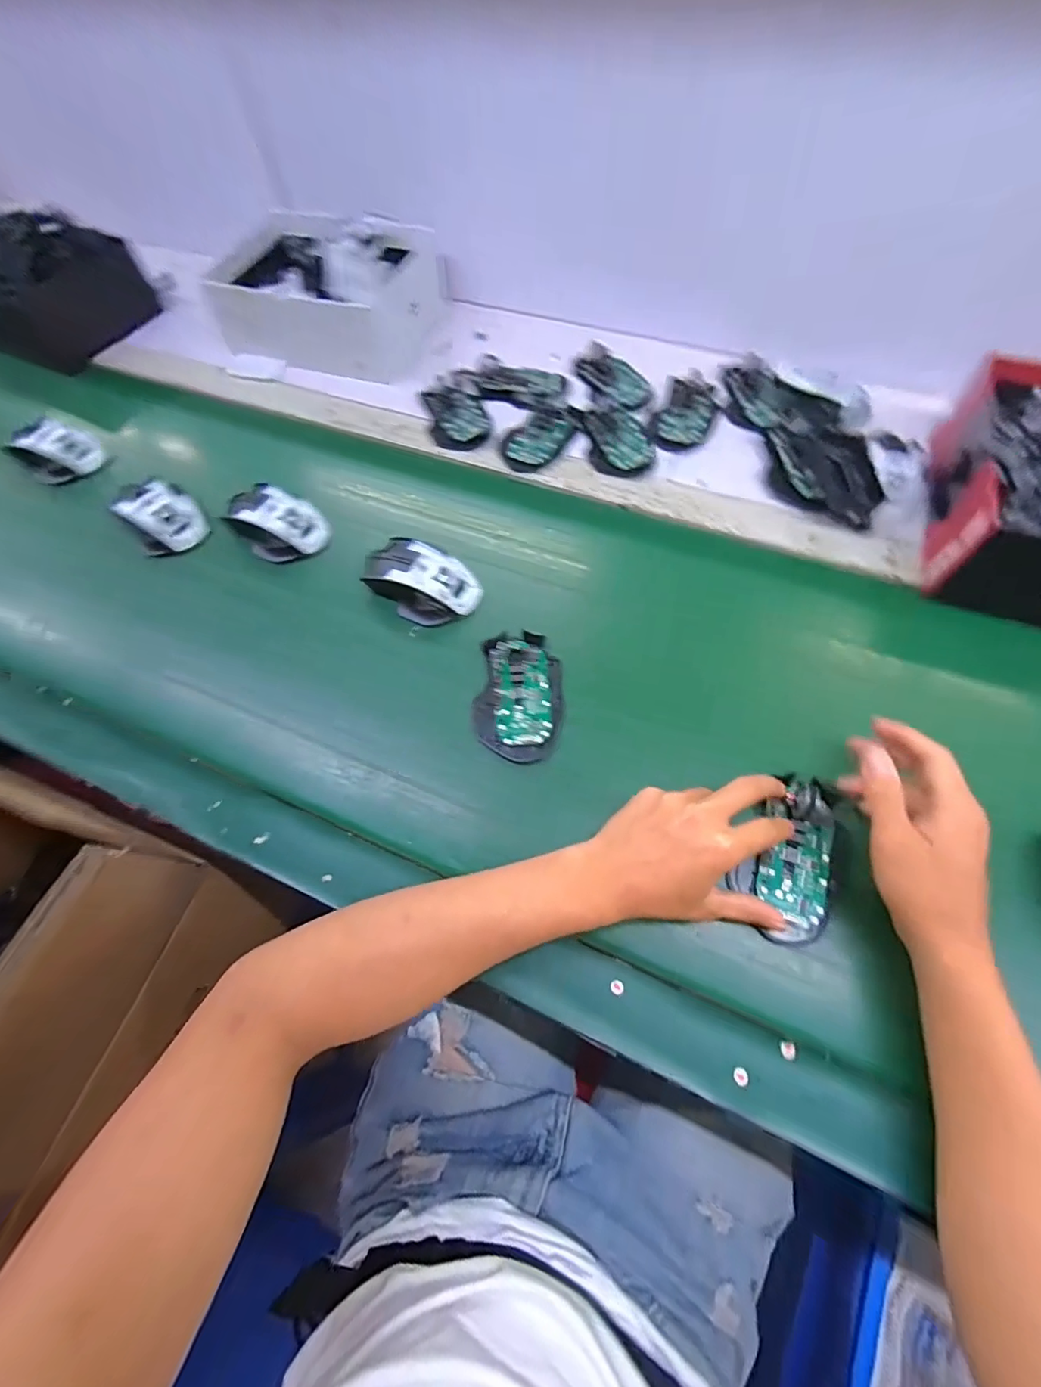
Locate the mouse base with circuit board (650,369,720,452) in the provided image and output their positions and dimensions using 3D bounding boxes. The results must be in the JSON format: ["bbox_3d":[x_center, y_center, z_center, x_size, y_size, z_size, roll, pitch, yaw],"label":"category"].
[{"bbox_3d":[0.190,-0.325,0.594,0.065,0.023,0.106,21,66,13],"label":"mouse base with circuit board"}]

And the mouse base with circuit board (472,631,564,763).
[{"bbox_3d":[0.000,-0.002,0.445,0.071,0.019,0.116,6,64,6],"label":"mouse base with circuit board"}]

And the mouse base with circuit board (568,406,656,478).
[{"bbox_3d":[0.105,-0.287,0.584,0.071,0.015,0.110,-17,64,-5],"label":"mouse base with circuit board"}]

